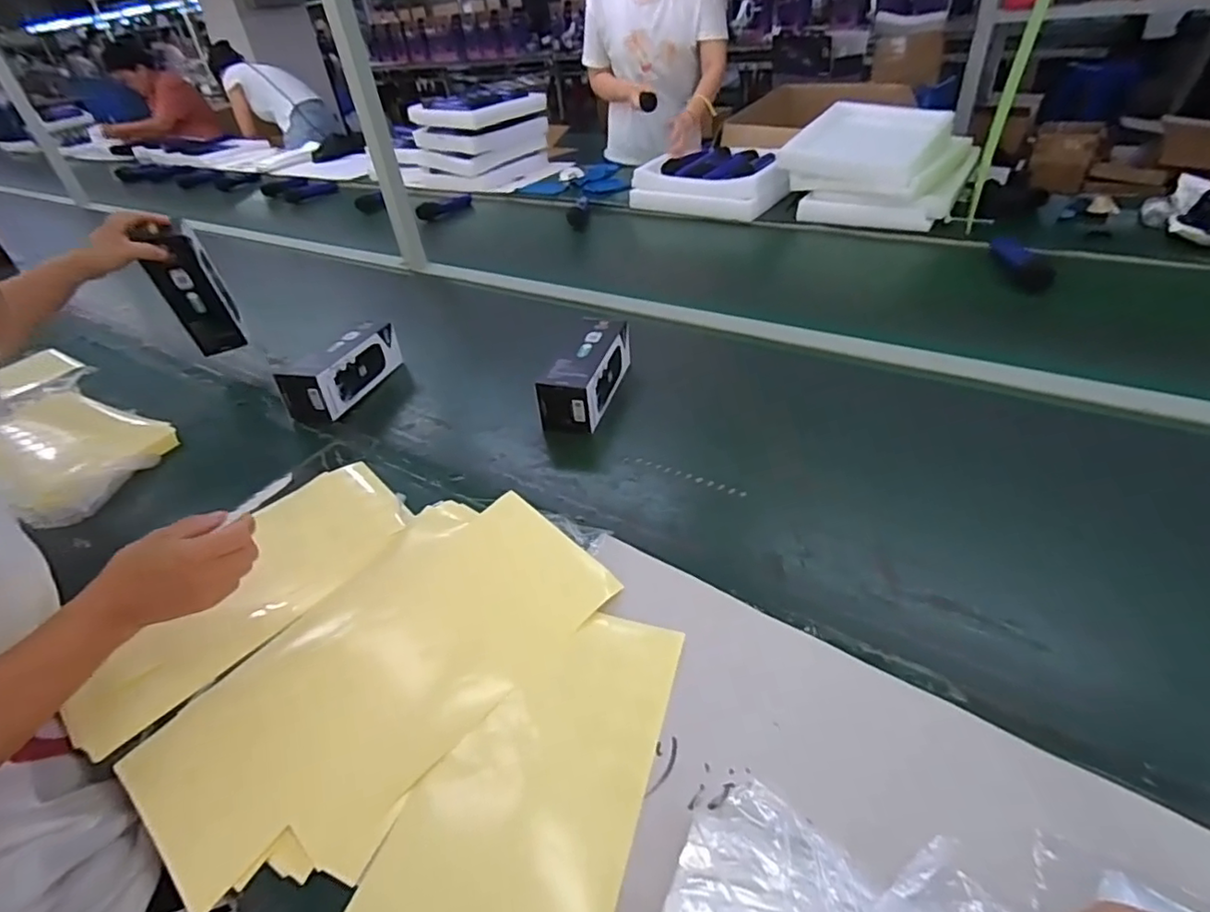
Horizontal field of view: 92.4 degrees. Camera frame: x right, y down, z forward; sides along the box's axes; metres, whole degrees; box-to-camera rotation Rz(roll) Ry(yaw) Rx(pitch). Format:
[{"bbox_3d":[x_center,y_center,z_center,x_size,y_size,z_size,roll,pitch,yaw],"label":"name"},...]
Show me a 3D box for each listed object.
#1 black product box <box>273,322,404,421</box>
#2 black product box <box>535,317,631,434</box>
[{"bbox_3d":[-0.408,-0.139,0.901,0.073,0.088,0.191,5,40,14],"label":"black product box"},{"bbox_3d":[-0.026,-0.117,0.830,0.075,0.081,0.204,7,40,17],"label":"black product box"}]

